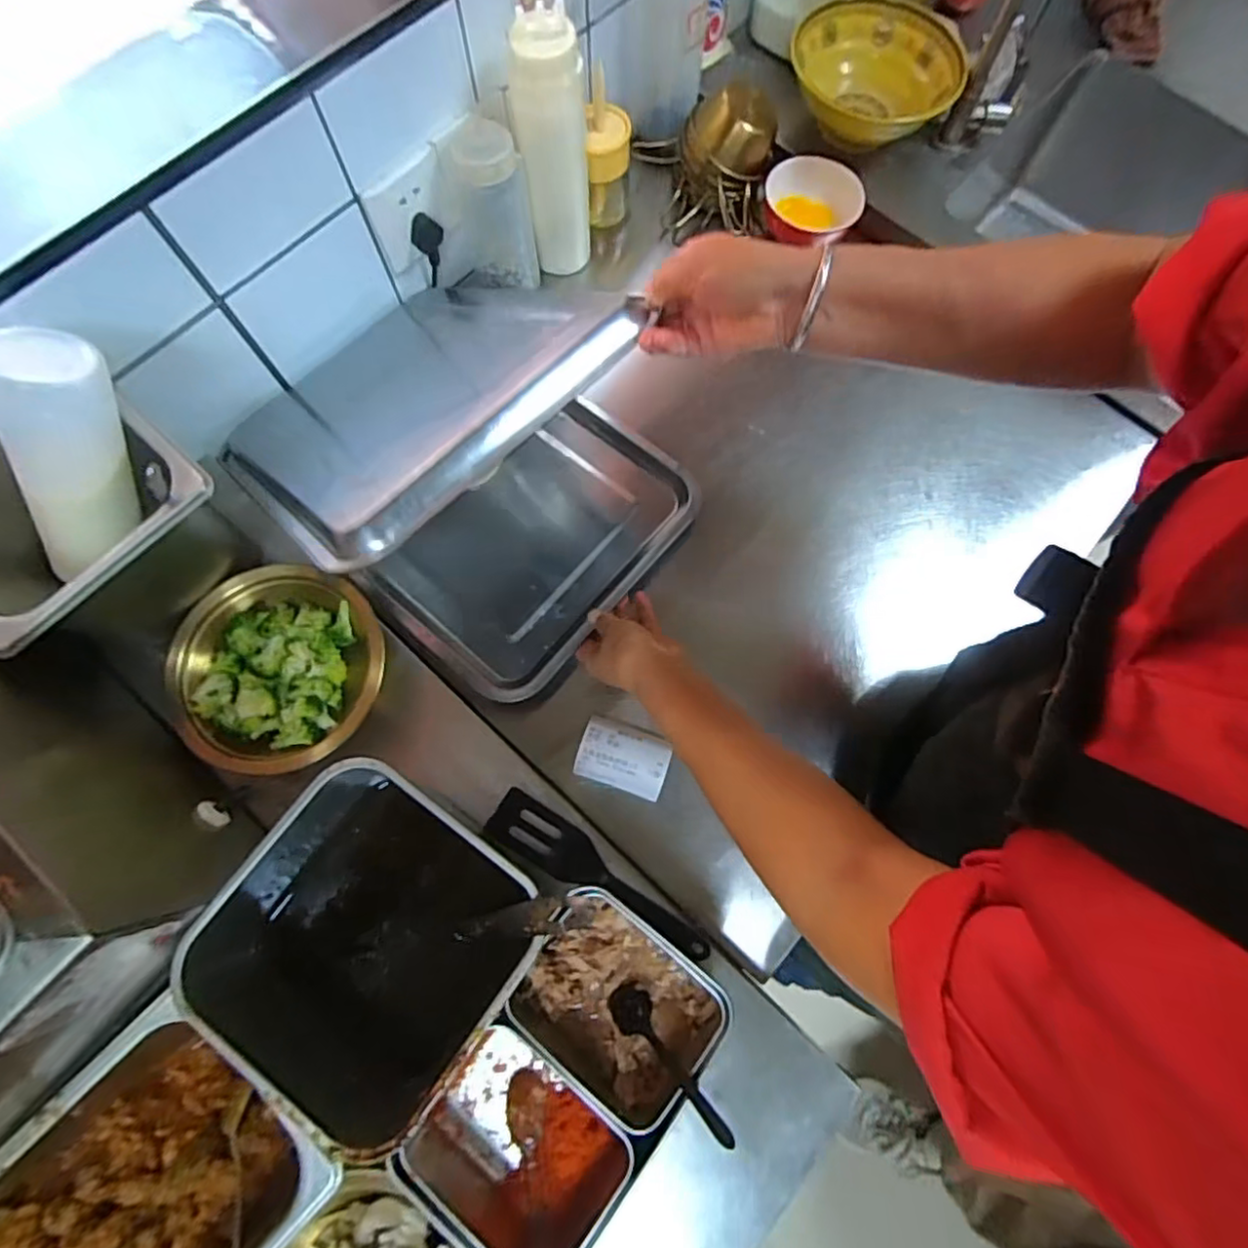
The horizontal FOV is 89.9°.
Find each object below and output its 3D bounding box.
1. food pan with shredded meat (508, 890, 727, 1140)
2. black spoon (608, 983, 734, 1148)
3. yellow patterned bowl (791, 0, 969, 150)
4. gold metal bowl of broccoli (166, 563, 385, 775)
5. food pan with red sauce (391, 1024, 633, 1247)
[{"bbox_3d":[-0.005,0.275,0.458,0.135,0.053,0.109,35,76,9],"label":"food pan with shredded meat"},{"bbox_3d":[0.031,0.304,0.435,0.030,0.017,0.117,-44,51,-12],"label":"black spoon"},{"bbox_3d":[0.276,-0.603,0.702,0.176,0.067,0.172,0,74,-1],"label":"yellow patterned bowl"},{"bbox_3d":[-0.292,0.034,0.526,0.154,0.055,0.175,14,74,3],"label":"gold metal bowl of broccoli"},{"bbox_3d":[-0.070,0.362,0.437,0.130,0.059,0.114,38,77,9],"label":"food pan with red sauce"}]

